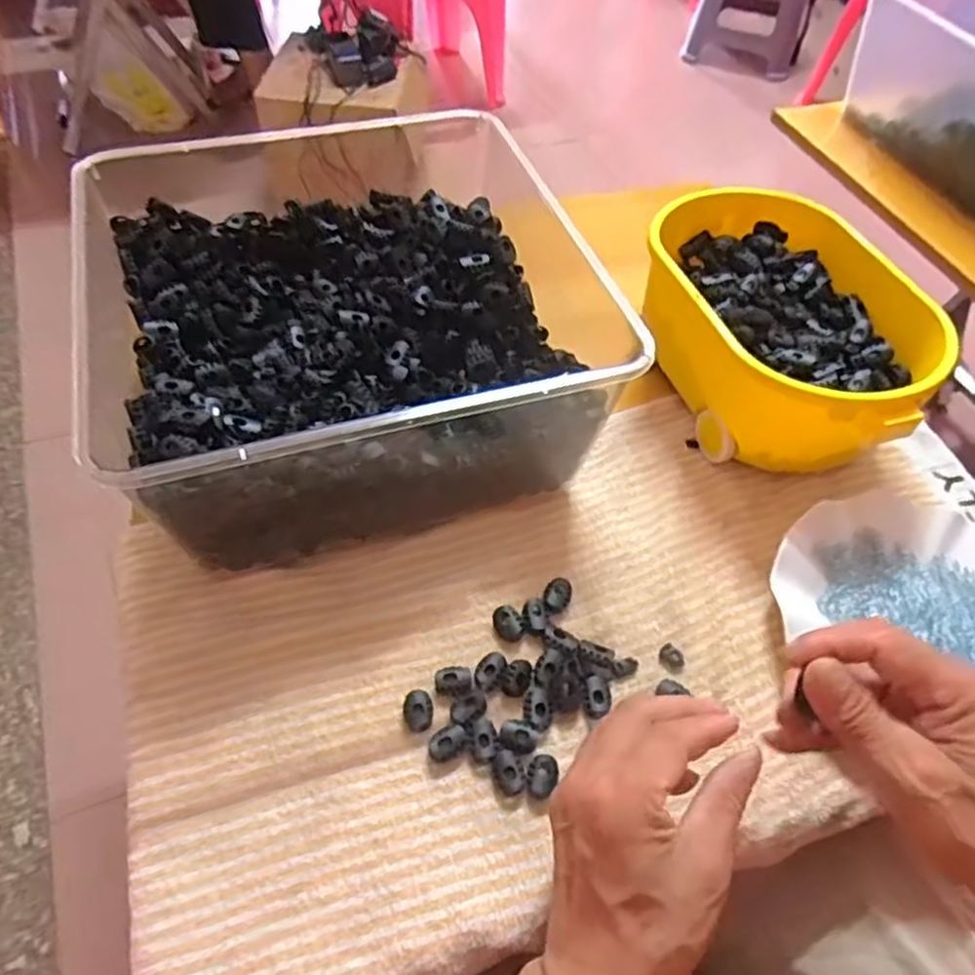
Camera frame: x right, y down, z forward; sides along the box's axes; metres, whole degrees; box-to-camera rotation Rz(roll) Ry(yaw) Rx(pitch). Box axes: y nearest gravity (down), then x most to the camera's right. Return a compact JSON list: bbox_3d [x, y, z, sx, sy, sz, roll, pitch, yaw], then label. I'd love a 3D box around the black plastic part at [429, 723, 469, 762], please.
[{"bbox_3d":[-0.022,0.142,0.402,0.022,0.009,0.015,-23,58,-20],"label":"black plastic part"}]

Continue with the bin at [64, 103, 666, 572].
[{"bbox_3d":[-0.092,-0.103,0.477,0.291,0.116,0.272,-14,55,-14],"label":"bin"}]

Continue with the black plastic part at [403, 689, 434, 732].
[{"bbox_3d":[-0.040,0.128,0.414,0.017,0.008,0.023,-11,54,-12],"label":"black plastic part"}]

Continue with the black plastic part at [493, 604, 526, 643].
[{"bbox_3d":[0.013,0.084,0.444,0.015,0.008,0.022,-31,61,-25],"label":"black plastic part"}]

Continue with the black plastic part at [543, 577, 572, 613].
[{"bbox_3d":[0.045,0.069,0.460,0.017,0.005,0.024,15,53,7],"label":"black plastic part"}]

